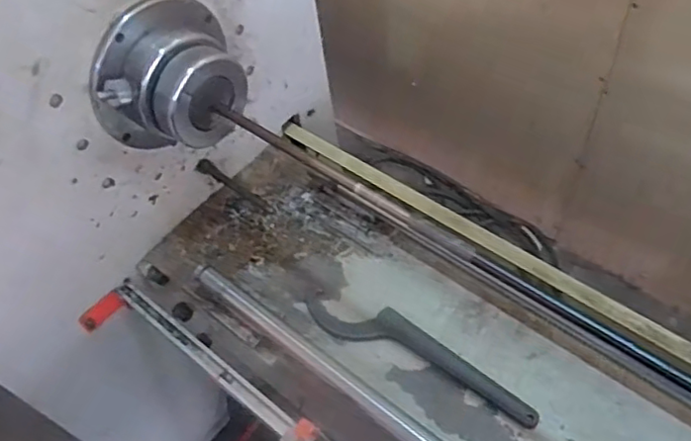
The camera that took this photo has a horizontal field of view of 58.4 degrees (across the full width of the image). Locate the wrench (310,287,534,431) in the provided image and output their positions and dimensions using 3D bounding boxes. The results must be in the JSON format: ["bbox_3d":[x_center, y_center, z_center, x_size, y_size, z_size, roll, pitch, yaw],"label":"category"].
[{"bbox_3d":[0.092,0.165,0.793,0.323,0.017,0.061,24,50,17],"label":"wrench"}]

